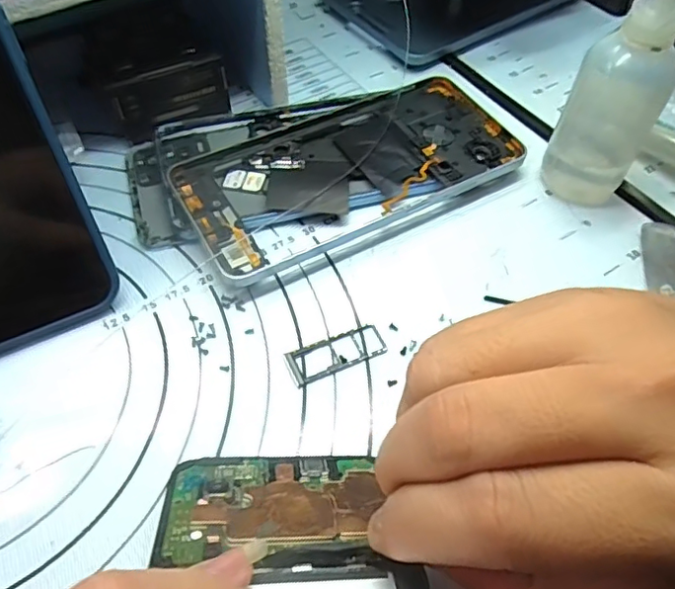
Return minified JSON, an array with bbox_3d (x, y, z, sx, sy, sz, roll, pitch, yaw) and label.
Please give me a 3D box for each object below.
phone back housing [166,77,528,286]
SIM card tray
[{"bbox_3d":[0.005,-0.063,0.280,0.161,0.013,0.083,-23,58,-17],"label":"phone back housing"},{"bbox_3d":[-0.001,0.022,0.224,0.039,0.004,0.015,-20,56,-15],"label":"SIM card tray"}]

